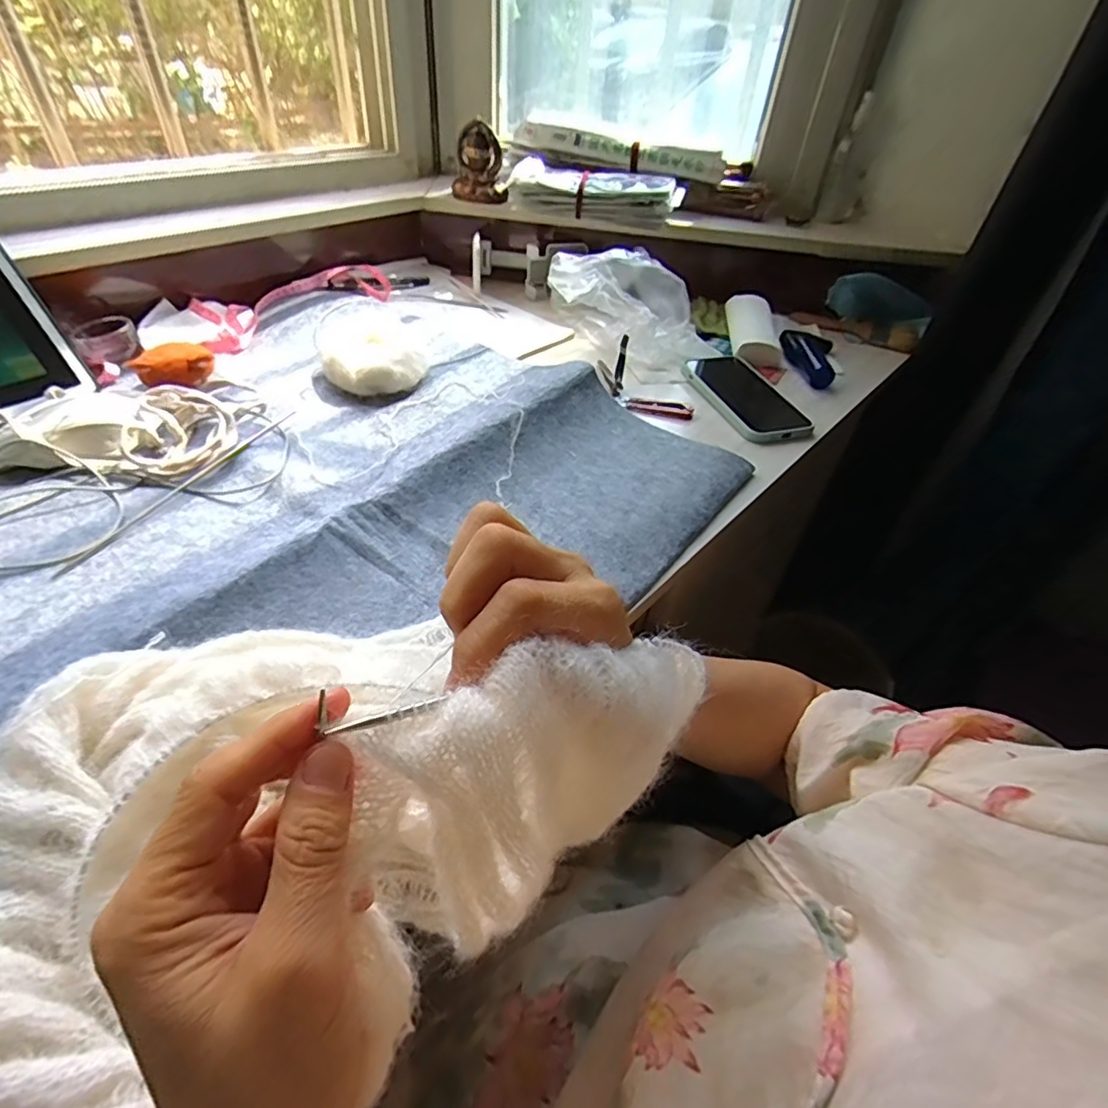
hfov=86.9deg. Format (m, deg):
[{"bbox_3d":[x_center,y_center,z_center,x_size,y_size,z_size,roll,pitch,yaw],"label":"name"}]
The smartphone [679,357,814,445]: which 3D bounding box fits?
[{"bbox_3d":[0.209,-0.180,0.650,0.086,0.013,0.170,-8,45,-15],"label":"smartphone"}]

